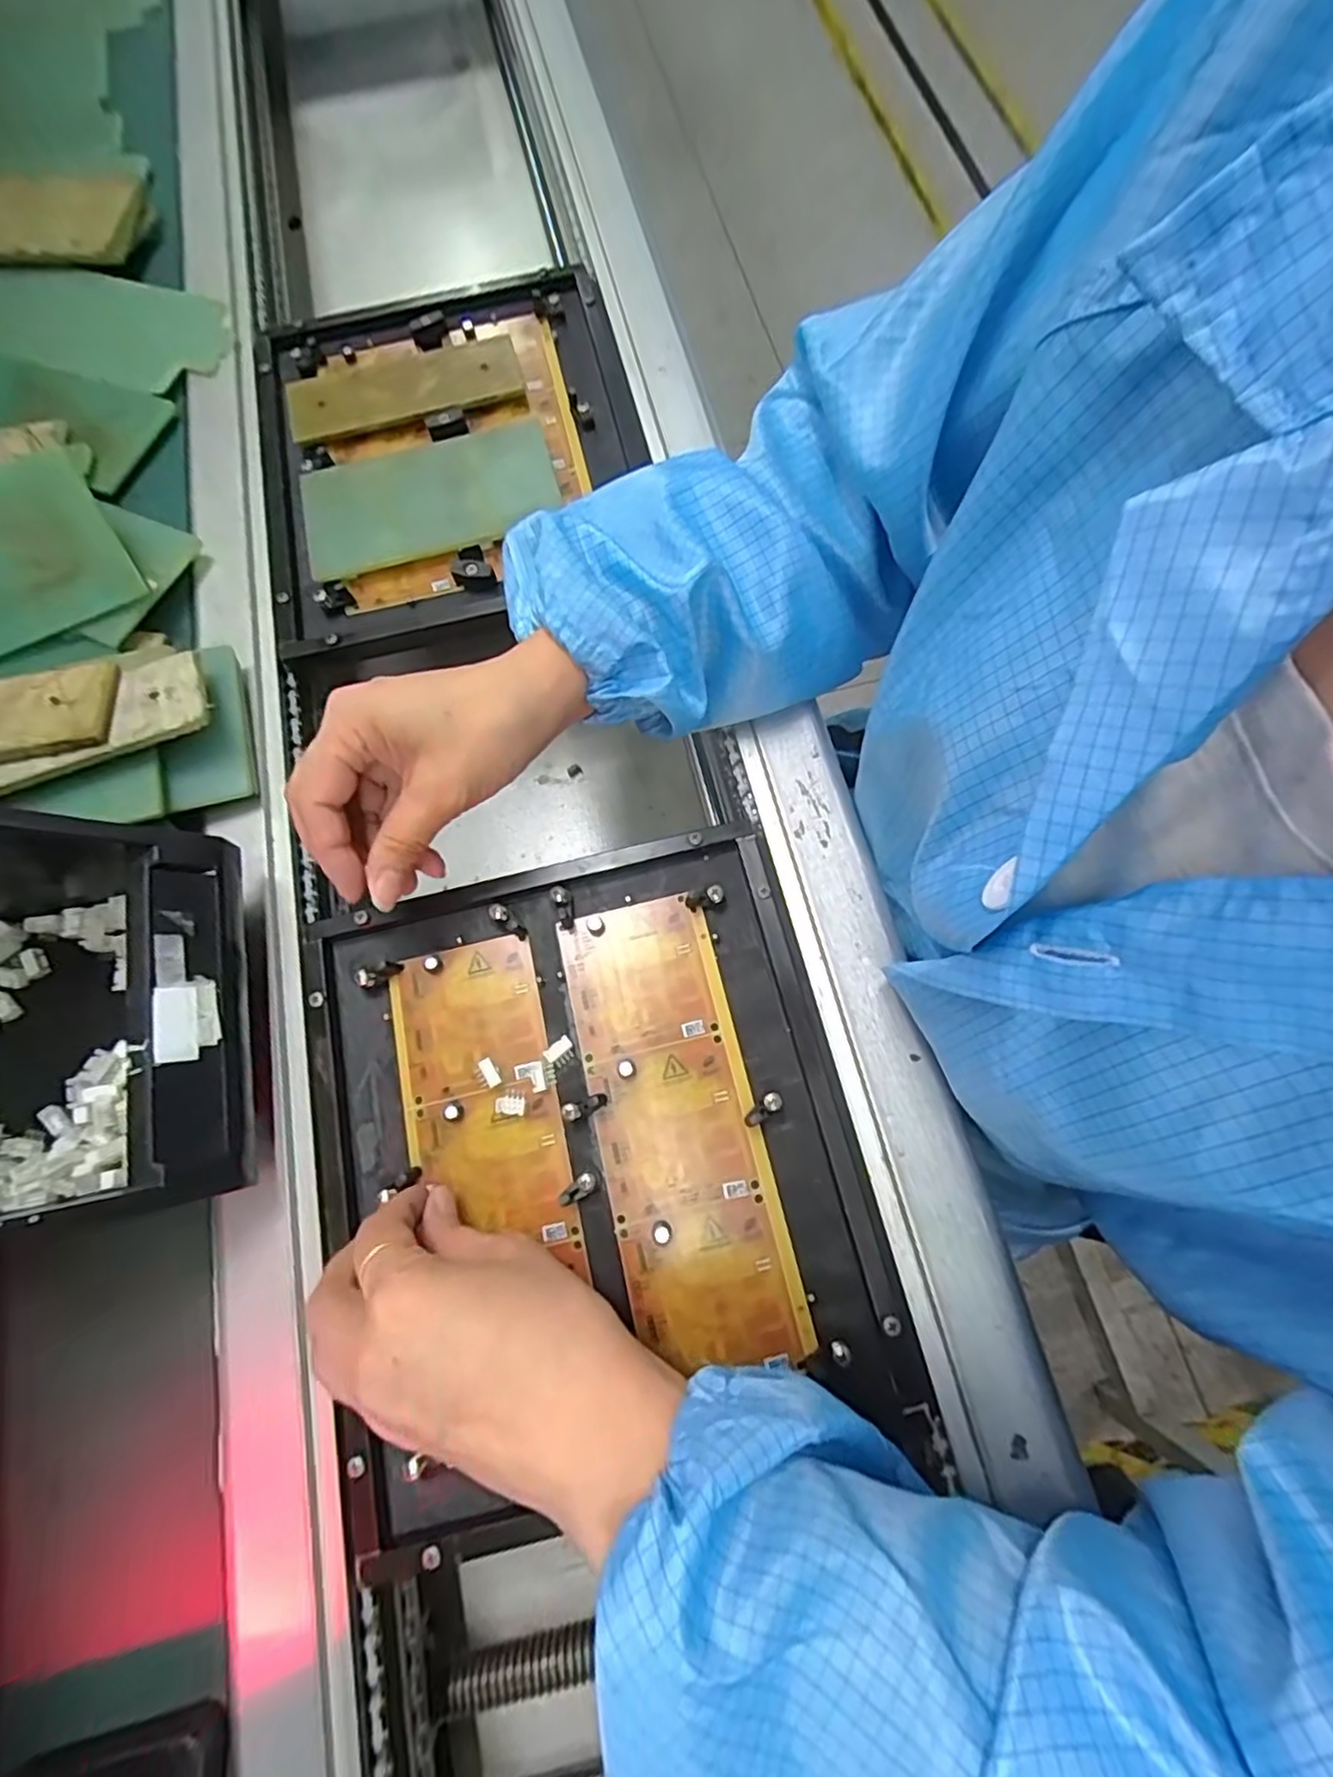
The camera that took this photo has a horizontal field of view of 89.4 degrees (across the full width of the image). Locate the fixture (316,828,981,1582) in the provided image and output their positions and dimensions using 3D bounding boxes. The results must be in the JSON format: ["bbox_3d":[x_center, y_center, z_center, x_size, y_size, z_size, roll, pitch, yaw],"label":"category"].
[{"bbox_3d":[-0.035,0.117,0.306,0.231,0.020,0.261,-12,74,-4],"label":"fixture"}]

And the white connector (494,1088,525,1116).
[{"bbox_3d":[-0.072,0.099,0.313,0.014,0.006,0.011,5,71,4],"label":"white connector"}]

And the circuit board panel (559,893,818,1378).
[{"bbox_3d":[0.003,0.104,0.311,0.071,0.006,0.200,-12,74,-4],"label":"circuit board panel"}]

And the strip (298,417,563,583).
[{"bbox_3d":[-0.149,-0.248,0.420,0.156,0.009,0.089,-17,71,-4],"label":"strip"}]

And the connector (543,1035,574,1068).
[{"bbox_3d":[-0.050,0.077,0.318,0.014,0.007,0.011,-42,74,-12],"label":"connector"}]

